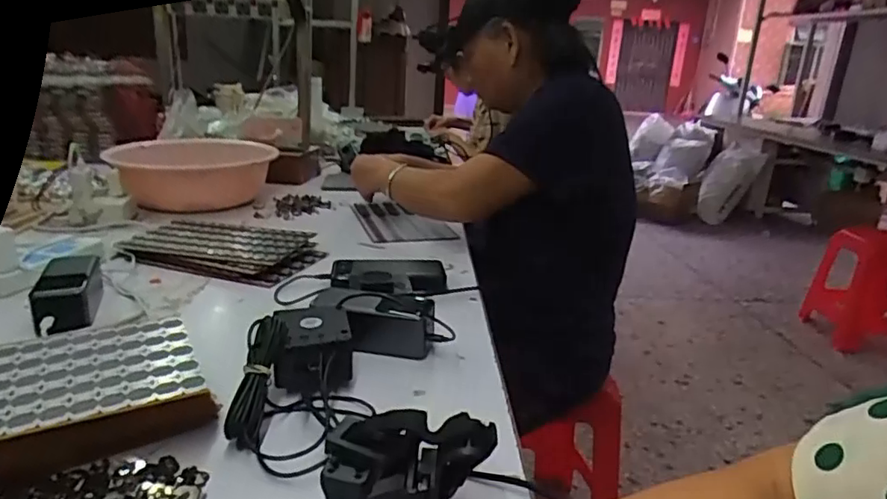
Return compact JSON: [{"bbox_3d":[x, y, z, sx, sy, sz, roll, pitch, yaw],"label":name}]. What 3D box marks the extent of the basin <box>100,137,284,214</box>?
[{"bbox_3d":[-0.537,-0.167,1.269,0.320,0.091,0.347,-4,20,-20],"label":"basin"}]

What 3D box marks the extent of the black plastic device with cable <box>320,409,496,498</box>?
[{"bbox_3d":[-0.028,0.154,0.407,0.114,0.071,0.054,8,19,16],"label":"black plastic device with cable"}]

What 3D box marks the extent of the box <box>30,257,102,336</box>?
[{"bbox_3d":[-0.451,0.050,0.707,0.054,0.048,0.156,-5,20,-22],"label":"box"}]

